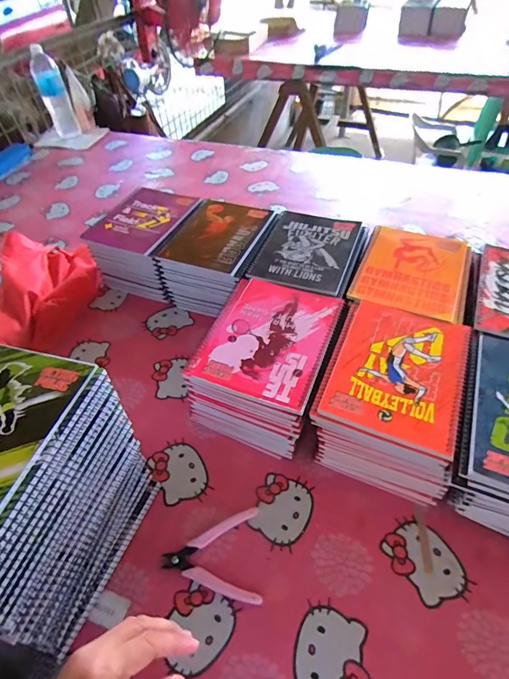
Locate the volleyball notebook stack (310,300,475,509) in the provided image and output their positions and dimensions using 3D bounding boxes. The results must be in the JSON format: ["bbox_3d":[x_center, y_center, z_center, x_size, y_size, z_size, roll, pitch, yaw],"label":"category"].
[{"bbox_3d":[0.182,0.075,0.518,0.162,0.117,0.209,17,53,17],"label":"volleyball notebook stack"}]

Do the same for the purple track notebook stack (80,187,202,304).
[{"bbox_3d":[-0.211,-0.198,0.785,0.163,0.123,0.199,16,52,16],"label":"purple track notebook stack"}]

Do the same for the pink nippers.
[{"bbox_3d":[-0.052,0.257,0.452,0.113,0.008,0.098,-5,50,-1],"label":"pink nippers"}]

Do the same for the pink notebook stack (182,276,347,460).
[{"bbox_3d":[0.020,0.037,0.564,0.168,0.118,0.210,18,53,17],"label":"pink notebook stack"}]

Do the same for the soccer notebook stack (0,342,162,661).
[{"bbox_3d":[-0.234,0.161,0.398,0.152,0.233,0.197,13,52,14],"label":"soccer notebook stack"}]

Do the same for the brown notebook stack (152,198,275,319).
[{"bbox_3d":[-0.067,-0.147,0.725,0.162,0.125,0.220,15,52,15],"label":"brown notebook stack"}]

